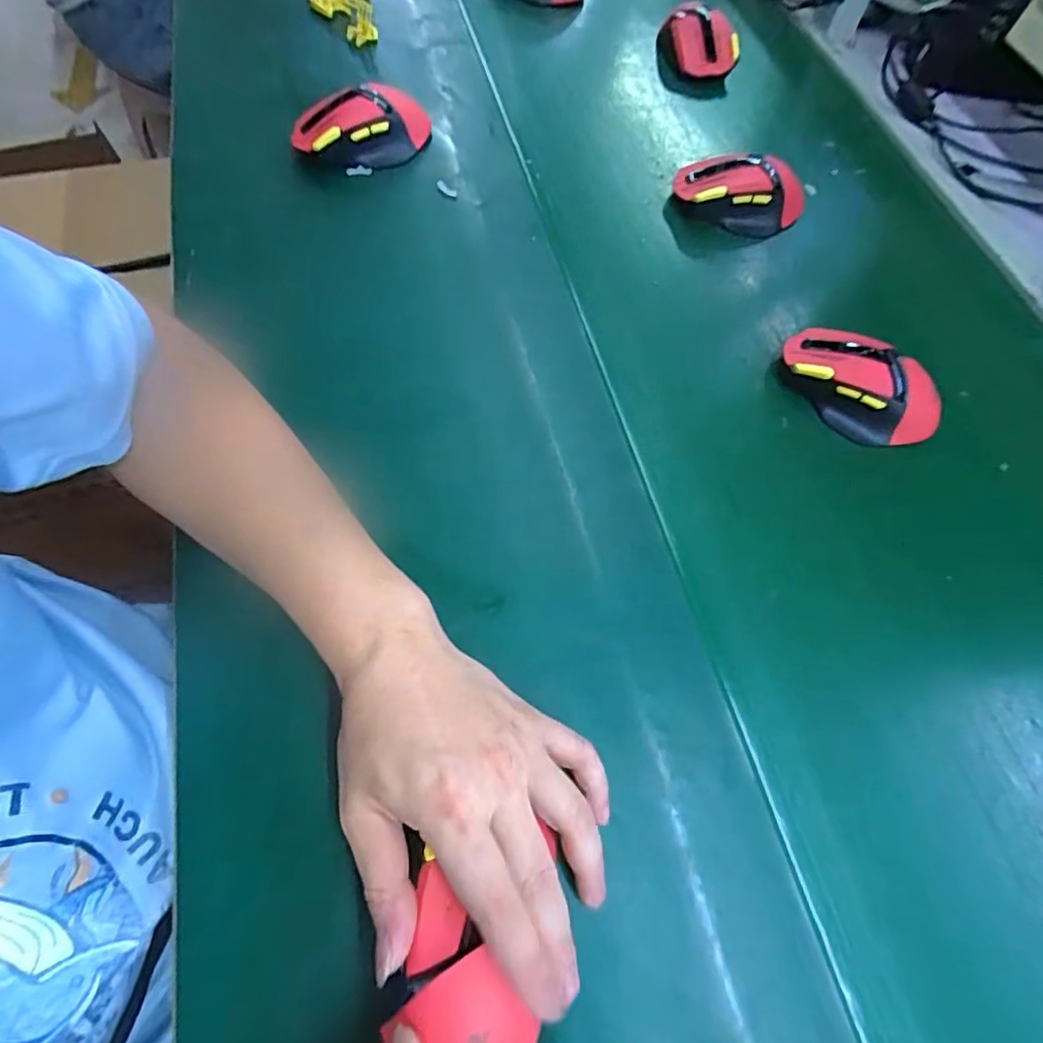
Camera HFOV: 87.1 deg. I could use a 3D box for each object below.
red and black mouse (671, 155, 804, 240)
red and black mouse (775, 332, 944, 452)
[{"bbox_3d":[0.197,-0.293,0.488,0.116,0.039,0.061,11,65,2],"label":"red and black mouse"},{"bbox_3d":[0.251,-0.099,0.405,0.117,0.041,0.059,30,67,11],"label":"red and black mouse"}]

